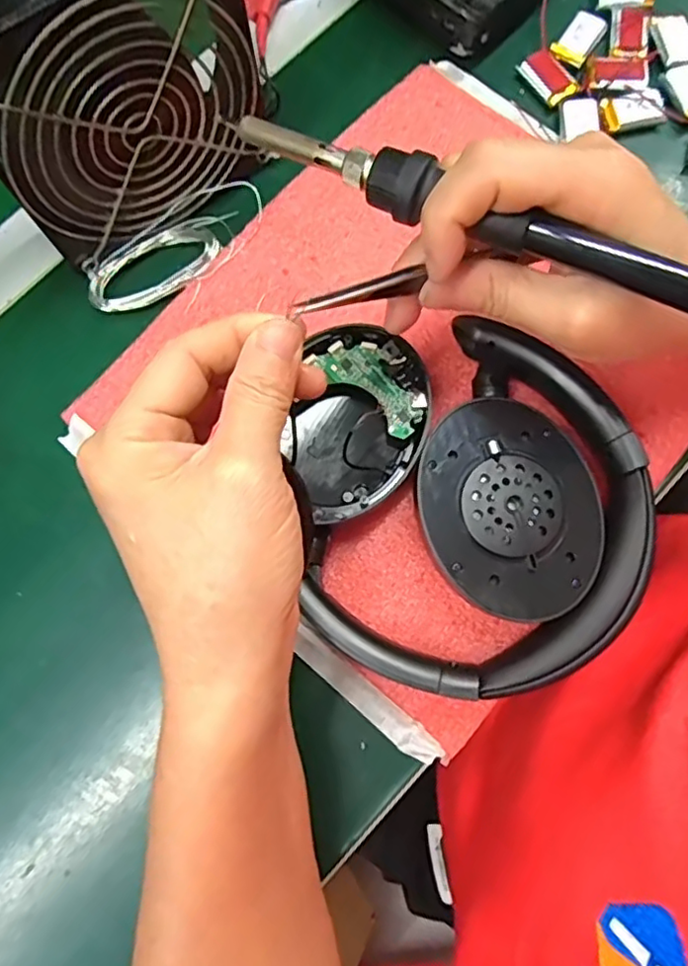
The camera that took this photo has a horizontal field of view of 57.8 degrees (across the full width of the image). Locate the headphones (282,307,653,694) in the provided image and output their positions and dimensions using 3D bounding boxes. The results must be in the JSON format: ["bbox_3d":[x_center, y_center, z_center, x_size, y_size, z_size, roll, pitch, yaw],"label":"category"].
[{"bbox_3d":[0.052,0.004,0.266,0.140,0.031,0.156,-9,78,-1],"label":"headphones"}]

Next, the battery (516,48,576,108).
[{"bbox_3d":[0.109,-0.218,0.334,0.018,0.005,0.032,-29,79,-5],"label":"battery"}]

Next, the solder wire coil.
[{"bbox_3d":[-0.084,-0.118,0.308,0.096,0.011,0.036,-35,79,-6],"label":"solder wire coil"}]

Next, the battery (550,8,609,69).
[{"bbox_3d":[0.128,-0.243,0.337,0.019,0.006,0.030,37,81,9],"label":"battery"}]

